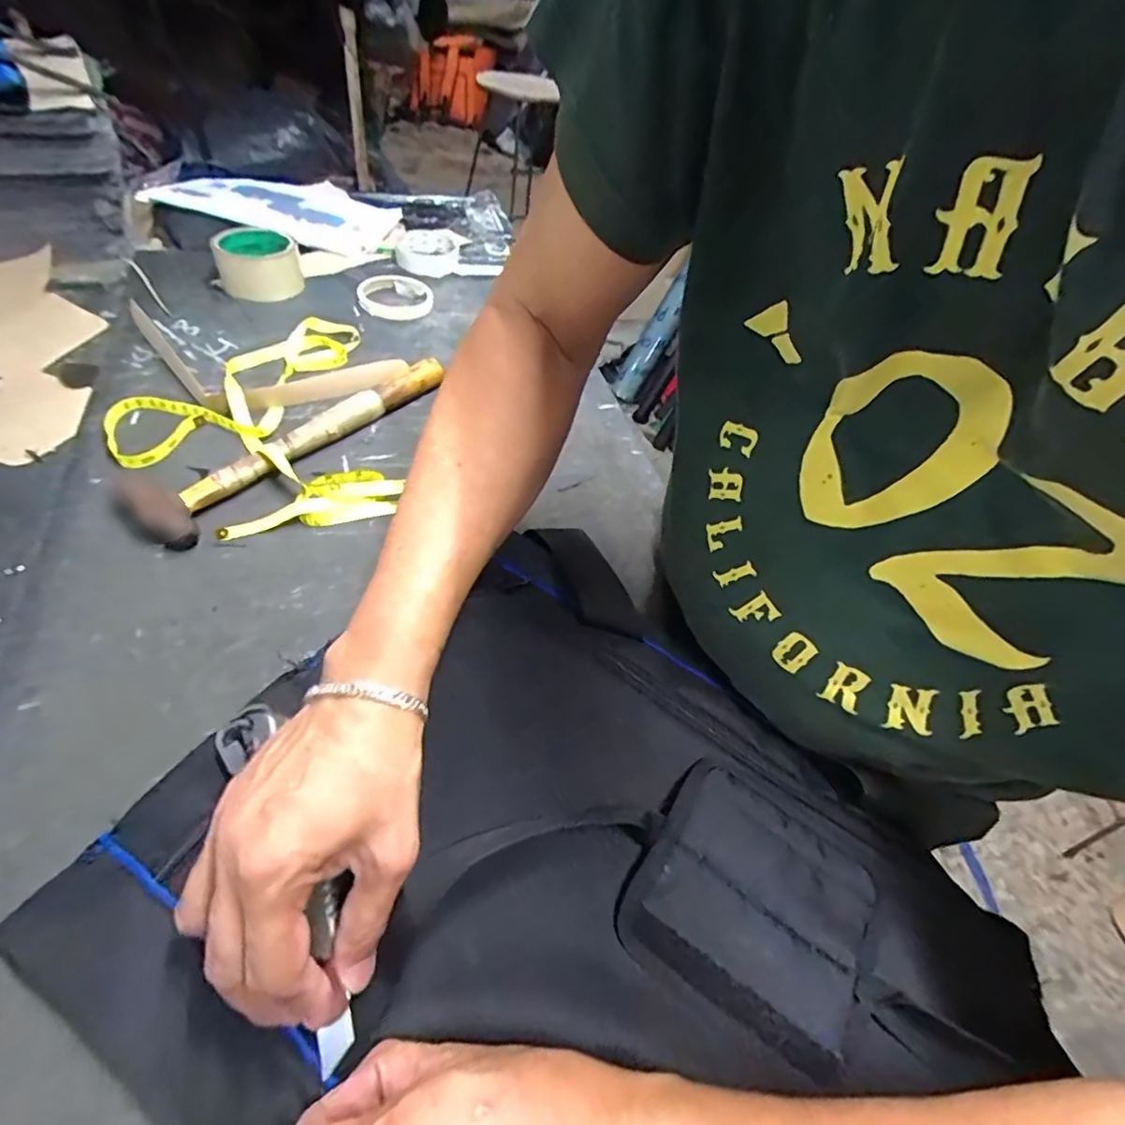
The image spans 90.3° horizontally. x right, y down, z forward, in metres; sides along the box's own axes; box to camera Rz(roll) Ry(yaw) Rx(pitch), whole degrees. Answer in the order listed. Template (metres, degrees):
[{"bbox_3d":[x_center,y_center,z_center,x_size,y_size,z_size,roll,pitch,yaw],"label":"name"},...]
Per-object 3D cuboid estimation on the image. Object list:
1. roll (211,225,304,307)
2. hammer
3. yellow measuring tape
[{"bbox_3d":[-0.351,-0.347,0.649,0.086,0.048,0.099,-15,53,-23],"label":"roll"},{"bbox_3d":[-0.246,-0.124,0.505,0.096,0.023,0.299,28,53,17],"label":"hammer"},{"bbox_3d":[-0.287,-0.138,0.511,0.219,0.024,0.294,-14,53,-17],"label":"yellow measuring tape"}]

